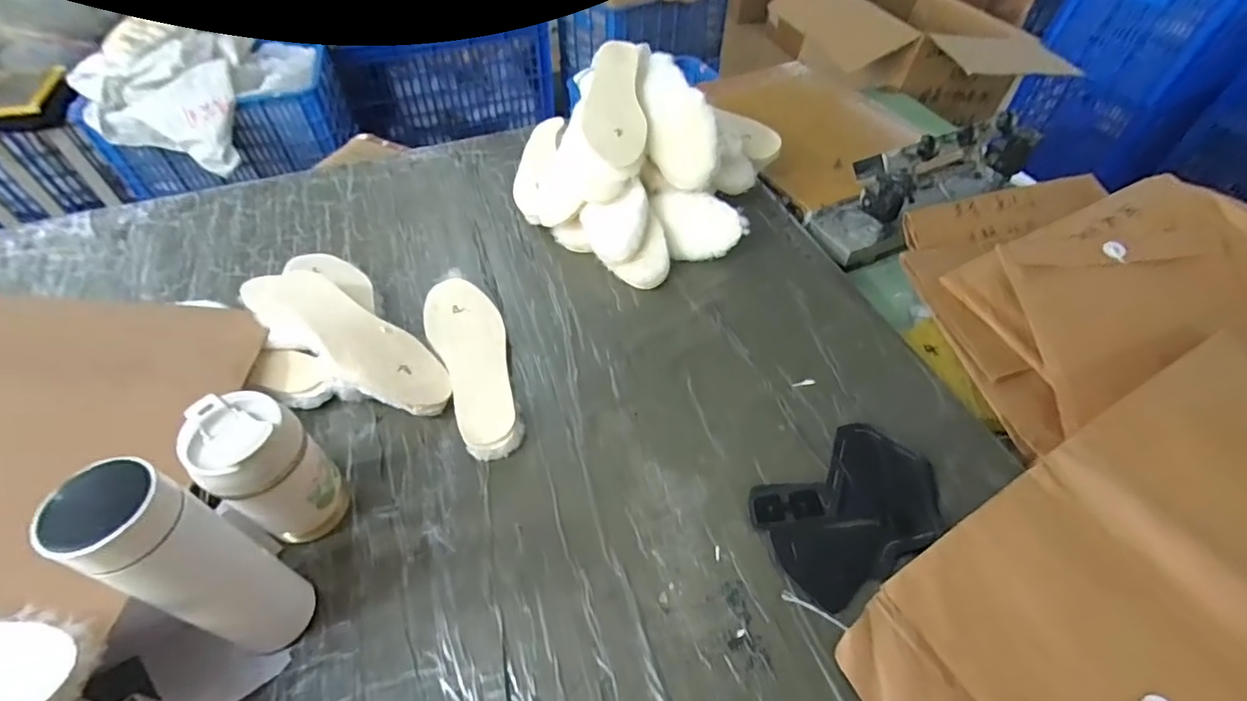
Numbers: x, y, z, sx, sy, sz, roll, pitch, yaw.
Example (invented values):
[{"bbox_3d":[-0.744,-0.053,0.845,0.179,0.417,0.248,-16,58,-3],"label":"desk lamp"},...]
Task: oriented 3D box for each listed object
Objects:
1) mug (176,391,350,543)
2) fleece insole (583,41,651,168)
[{"bbox_3d":[-0.320,0.116,0.512,0.078,0.162,0.083,21,55,18],"label":"mug"},{"bbox_3d":[-0.008,-0.363,0.797,0.085,0.016,0.233,6,68,-7],"label":"fleece insole"}]

